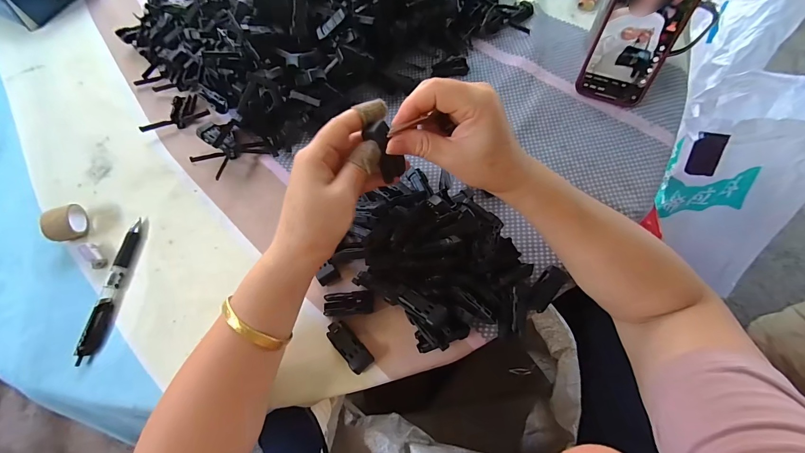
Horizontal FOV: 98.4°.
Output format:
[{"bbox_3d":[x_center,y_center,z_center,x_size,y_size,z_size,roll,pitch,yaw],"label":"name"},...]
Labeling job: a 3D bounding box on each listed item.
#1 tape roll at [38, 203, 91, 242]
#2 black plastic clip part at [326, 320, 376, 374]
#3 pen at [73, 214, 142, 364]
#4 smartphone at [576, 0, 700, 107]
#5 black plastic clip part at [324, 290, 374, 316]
[{"bbox_3d":[-0.356,-0.005,0.366,0.026,0.030,0.037,-21,66,-7],"label":"tape roll"},{"bbox_3d":[-0.047,0.107,0.309,0.020,0.010,0.048,-40,69,-14],"label":"black plastic clip part"},{"bbox_3d":[-0.291,0.058,0.344,0.020,0.009,0.140,-1,65,3],"label":"pen"},{"bbox_3d":[0.255,-0.216,0.372,0.075,0.159,0.012,22,37,13],"label":"smartphone"},{"bbox_3d":[-0.050,0.072,0.323,0.046,0.012,0.020,-5,65,1],"label":"black plastic clip part"}]

